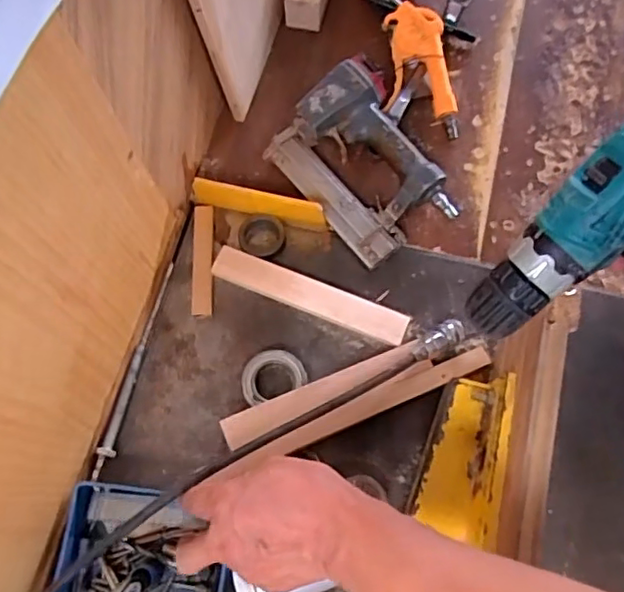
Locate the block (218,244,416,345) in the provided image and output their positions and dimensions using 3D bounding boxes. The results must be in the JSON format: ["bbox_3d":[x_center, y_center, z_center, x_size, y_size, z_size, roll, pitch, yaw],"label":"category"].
[{"bbox_3d":[-0.002,-0.001,0.587,0.200,0.013,0.034,20,72,7],"label":"block"}]

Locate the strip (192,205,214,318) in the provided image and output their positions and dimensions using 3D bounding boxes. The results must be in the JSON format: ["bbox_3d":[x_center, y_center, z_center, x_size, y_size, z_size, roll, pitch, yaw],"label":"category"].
[{"bbox_3d":[-0.113,-0.038,0.610,0.021,0.005,0.121,4,72,-22],"label":"strip"}]

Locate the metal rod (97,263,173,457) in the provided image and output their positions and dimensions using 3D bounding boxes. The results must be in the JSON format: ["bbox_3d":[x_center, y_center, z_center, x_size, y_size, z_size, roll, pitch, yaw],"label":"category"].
[{"bbox_3d":[-0.170,0.064,0.571,0.011,0.014,0.179,12,71,4],"label":"metal rod"}]

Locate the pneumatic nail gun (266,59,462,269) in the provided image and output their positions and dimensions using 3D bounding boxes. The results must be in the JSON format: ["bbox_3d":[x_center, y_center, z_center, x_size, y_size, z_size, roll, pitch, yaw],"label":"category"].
[{"bbox_3d":[0.057,-0.140,0.618,0.143,0.054,0.195,-38,74,-12],"label":"pneumatic nail gun"}]

